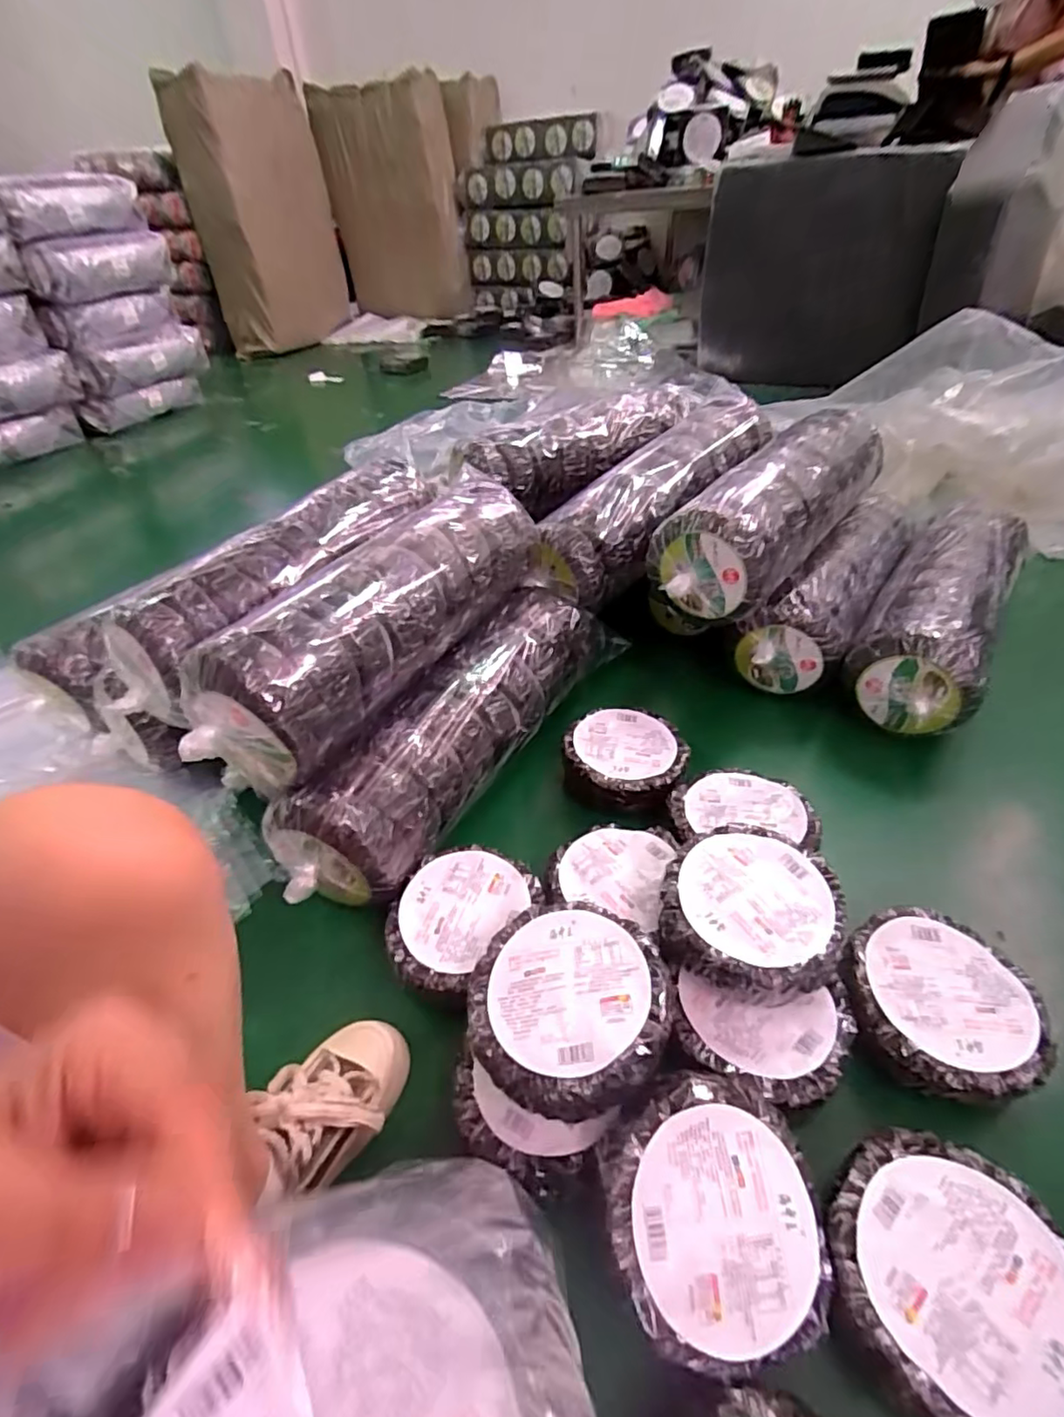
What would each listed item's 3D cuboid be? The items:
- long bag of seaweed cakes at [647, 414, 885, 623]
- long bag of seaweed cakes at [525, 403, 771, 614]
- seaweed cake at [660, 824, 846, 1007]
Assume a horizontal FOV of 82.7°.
[{"bbox_3d":[0.438,-0.351,1.050,0.172,0.147,0.596,29,51,32],"label":"long bag of seaweed cakes"},{"bbox_3d":[0.224,-0.402,1.163,0.183,0.182,0.599,30,51,33],"label":"long bag of seaweed cakes"},{"bbox_3d":[0.231,0.223,0.648,0.175,0.078,0.176,-2,41,2],"label":"seaweed cake"}]

